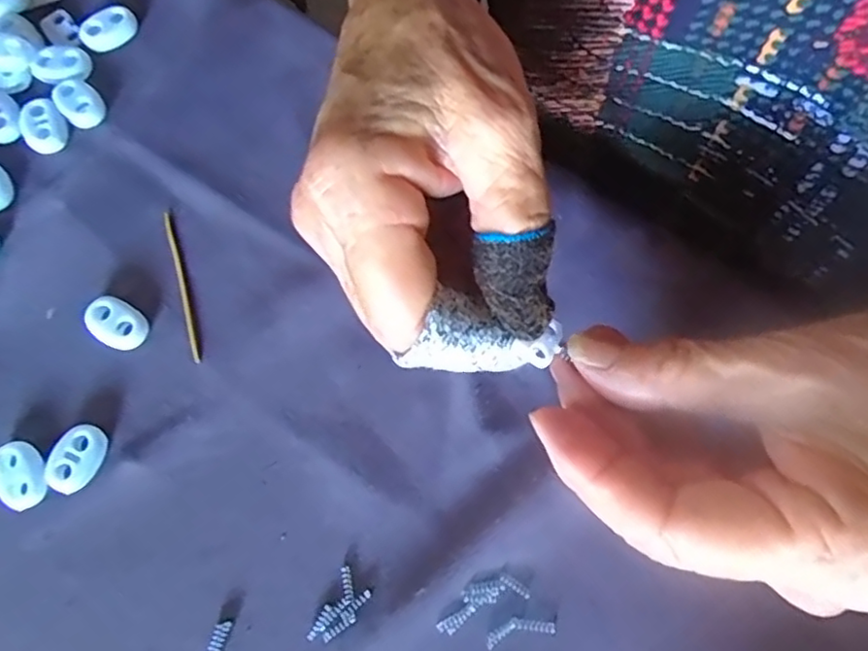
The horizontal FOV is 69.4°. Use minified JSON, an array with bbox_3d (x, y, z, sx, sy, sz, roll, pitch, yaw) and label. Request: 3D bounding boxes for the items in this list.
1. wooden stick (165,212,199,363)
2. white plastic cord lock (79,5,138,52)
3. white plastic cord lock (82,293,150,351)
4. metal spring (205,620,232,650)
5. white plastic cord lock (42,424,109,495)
[{"bbox_3d":[-0.092,-0.016,0.227,0.004,0.004,0.059,-16,75,-4],"label":"wooden stick"},{"bbox_3d":[-0.131,-0.119,0.252,0.022,0.007,0.013,-32,77,-8],"label":"white plastic cord lock"},{"bbox_3d":[-0.113,-0.001,0.222,0.022,0.006,0.016,33,77,8],"label":"white plastic cord lock"},{"bbox_3d":[-0.069,0.099,0.197,0.005,0.004,0.013,19,75,5],"label":"metal spring"},{"bbox_3d":[-0.119,0.044,0.210,0.015,0.005,0.022,34,77,9],"label":"white plastic cord lock"}]

